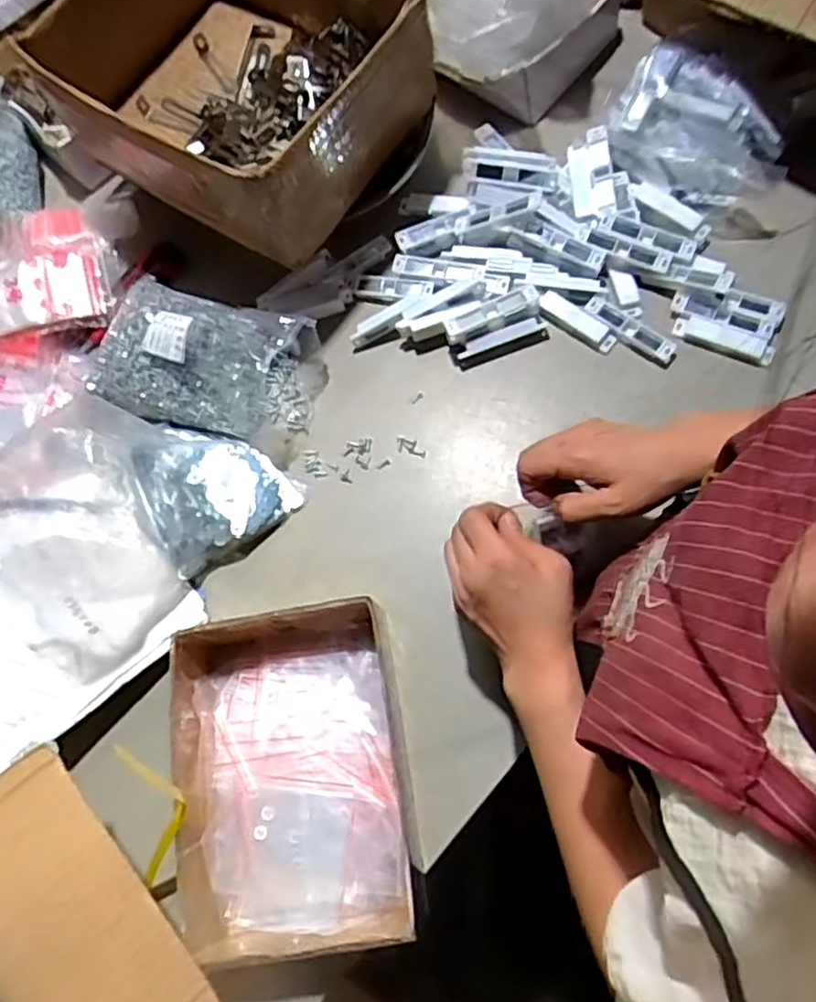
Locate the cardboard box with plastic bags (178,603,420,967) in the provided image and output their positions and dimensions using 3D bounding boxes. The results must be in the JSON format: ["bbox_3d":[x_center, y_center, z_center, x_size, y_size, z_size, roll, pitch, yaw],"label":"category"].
[{"bbox_3d":[-0.099,0.223,0.579,0.191,0.074,0.252,-13,72,4],"label":"cardboard box with plastic bags"}]

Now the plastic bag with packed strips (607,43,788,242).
[{"bbox_3d":[0.302,-0.365,0.714,0.198,0.038,0.127,37,104,5],"label":"plastic bag with packed strips"}]

